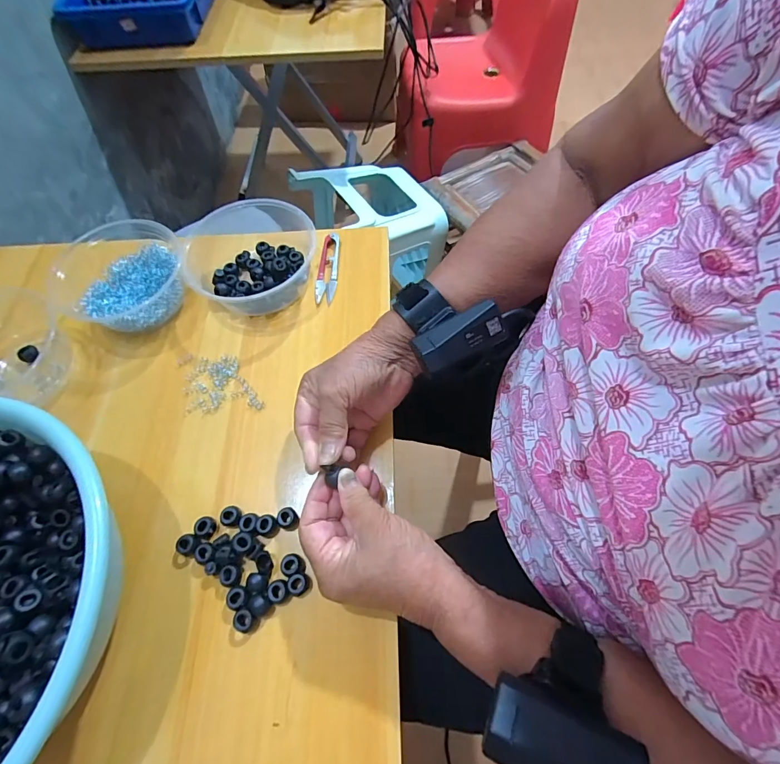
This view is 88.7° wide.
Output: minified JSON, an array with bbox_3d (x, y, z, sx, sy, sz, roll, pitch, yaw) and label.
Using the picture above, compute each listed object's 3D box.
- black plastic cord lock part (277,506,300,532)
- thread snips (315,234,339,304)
[{"bbox_3d":[-0.088,0.119,0.345,0.017,0.009,0.020,-39,68,-15],"label":"black plastic cord lock part"},{"bbox_3d":[-0.074,-0.137,0.473,0.024,0.009,0.099,-1,64,3],"label":"thread snips"}]

